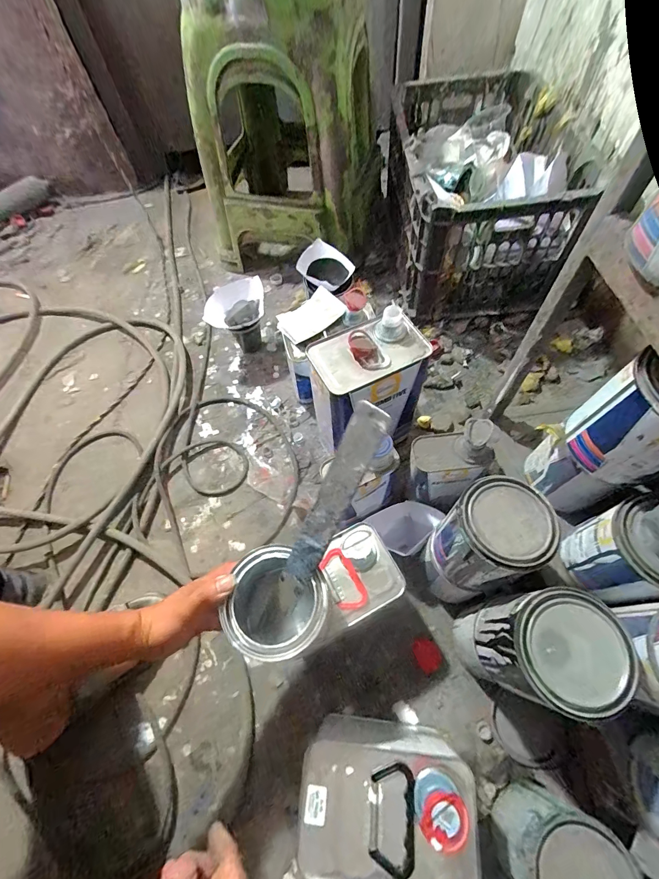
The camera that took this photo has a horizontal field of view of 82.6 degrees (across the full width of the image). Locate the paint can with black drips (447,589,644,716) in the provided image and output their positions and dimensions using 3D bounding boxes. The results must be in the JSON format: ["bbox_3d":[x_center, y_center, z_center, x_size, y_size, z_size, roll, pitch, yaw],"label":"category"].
[{"bbox_3d":[0.220,0.220,0.391,0.108,0.129,0.105,-1,62,3],"label":"paint can with black drips"}]

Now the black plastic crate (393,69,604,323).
[{"bbox_3d":[0.316,-0.549,0.870,0.327,0.280,0.487,-4,62,1],"label":"black plastic crate"}]

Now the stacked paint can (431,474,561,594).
[{"bbox_3d":[0.196,0.122,0.462,0.104,0.135,0.100,-1,62,3],"label":"stacked paint can"}]

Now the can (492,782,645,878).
[{"bbox_3d":[0.248,0.454,0.407,0.103,0.127,0.095,-1,62,3],"label":"can"}]

